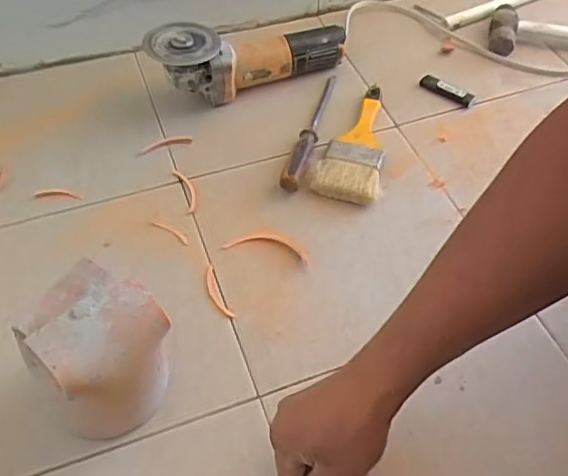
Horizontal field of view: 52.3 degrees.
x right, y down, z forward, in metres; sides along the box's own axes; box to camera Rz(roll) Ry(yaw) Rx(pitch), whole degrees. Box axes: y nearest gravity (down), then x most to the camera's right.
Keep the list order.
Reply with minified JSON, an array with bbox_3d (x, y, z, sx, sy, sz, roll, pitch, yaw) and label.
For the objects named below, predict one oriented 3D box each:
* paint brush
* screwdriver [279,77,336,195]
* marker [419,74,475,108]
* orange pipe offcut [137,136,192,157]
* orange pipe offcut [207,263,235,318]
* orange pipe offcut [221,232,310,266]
[{"bbox_3d":[0.097,-0.124,0.744,0.085,0.024,0.199,16,54,13],"label":"paint brush"},{"bbox_3d":[0.039,-0.146,0.757,0.023,0.028,0.231,14,53,12],"label":"screwdriver"},{"bbox_3d":[0.228,-0.210,0.817,0.082,0.015,0.022,27,57,20],"label":"marker"},{"bbox_3d":[-0.159,-0.123,0.763,0.074,0.005,0.018,-15,56,-11],"label":"orange pipe offcut"},{"bbox_3d":[-0.071,0.058,0.612,0.015,0.004,0.068,-20,57,-14],"label":"orange pipe offcut"},{"bbox_3d":[-0.019,0.007,0.664,0.100,0.004,0.034,11,55,7],"label":"orange pipe offcut"}]

